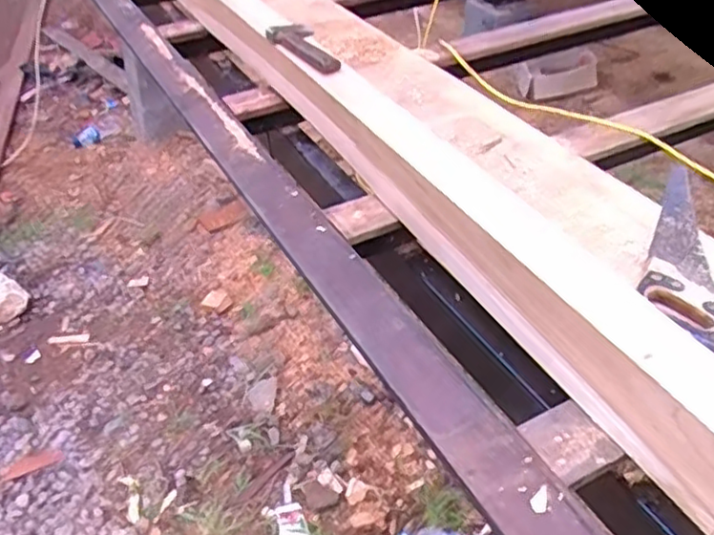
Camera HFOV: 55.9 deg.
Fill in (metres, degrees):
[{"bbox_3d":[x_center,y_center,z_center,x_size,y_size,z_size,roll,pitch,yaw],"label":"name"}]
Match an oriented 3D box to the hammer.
[{"bbox_3d":[-0.094,-0.421,1.293,0.066,0.034,0.266,-20,43,-21],"label":"hammer"}]

